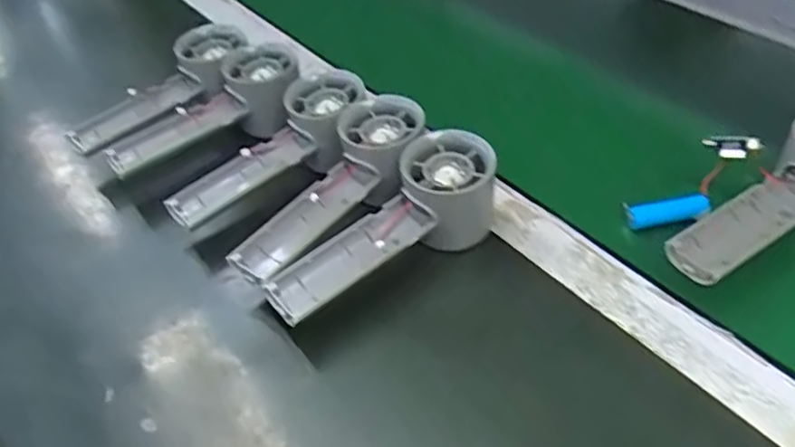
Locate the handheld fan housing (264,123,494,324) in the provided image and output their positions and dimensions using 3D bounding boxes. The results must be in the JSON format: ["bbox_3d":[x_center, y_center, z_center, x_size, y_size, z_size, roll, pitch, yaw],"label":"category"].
[{"bbox_3d":[-0.007,0.006,0.387,0.155,0.056,0.053,-30,50,-21],"label":"handheld fan housing"}]

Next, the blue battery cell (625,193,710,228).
[{"bbox_3d":[0.176,-0.009,0.420,0.052,0.013,0.013,-7,46,-1],"label":"blue battery cell"}]

